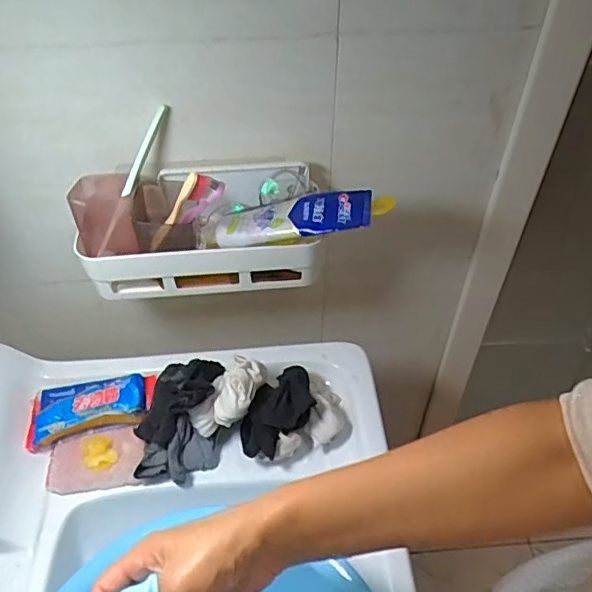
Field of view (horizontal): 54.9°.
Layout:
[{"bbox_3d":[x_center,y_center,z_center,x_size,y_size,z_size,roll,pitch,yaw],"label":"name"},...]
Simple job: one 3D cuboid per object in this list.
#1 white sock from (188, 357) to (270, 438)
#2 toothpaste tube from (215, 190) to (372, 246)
[{"bbox_3d":[-0.073,0.111,0.643,0.057,0.052,0.094,23,50,20],"label":"white sock"},{"bbox_3d":[-0.007,-0.081,0.582,0.165,0.020,0.059,-6,44,19],"label":"toothpaste tube"}]

